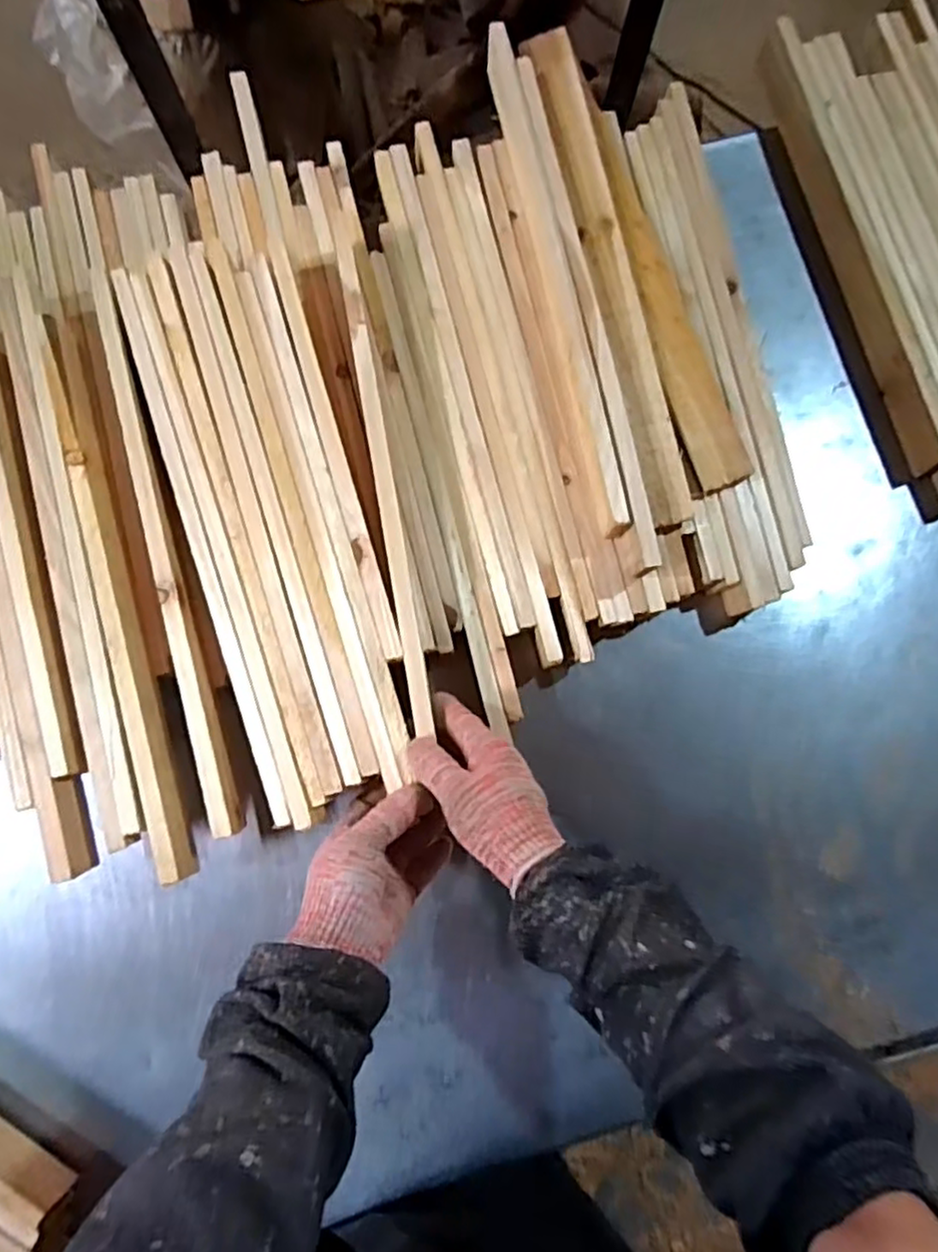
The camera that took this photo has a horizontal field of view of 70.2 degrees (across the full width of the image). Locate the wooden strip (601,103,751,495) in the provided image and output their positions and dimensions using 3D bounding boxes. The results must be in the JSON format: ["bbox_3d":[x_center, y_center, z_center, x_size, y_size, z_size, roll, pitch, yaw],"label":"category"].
[{"bbox_3d":[0.184,-0.314,0.638,0.055,0.029,0.385,-17,84,-5],"label":"wooden strip"}]

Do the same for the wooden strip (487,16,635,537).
[{"bbox_3d":[0.082,-0.322,0.604,0.022,0.028,0.485,-12,83,-4],"label":"wooden strip"}]

